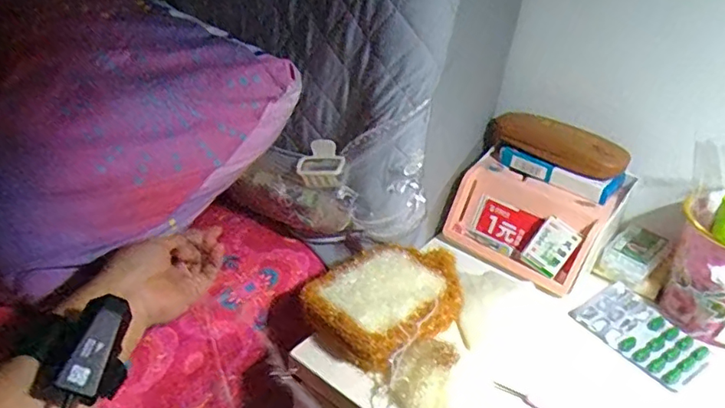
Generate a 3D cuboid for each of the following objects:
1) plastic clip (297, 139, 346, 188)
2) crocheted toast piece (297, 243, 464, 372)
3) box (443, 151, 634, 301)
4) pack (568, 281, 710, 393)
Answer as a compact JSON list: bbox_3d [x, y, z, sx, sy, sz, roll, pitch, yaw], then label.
[{"bbox_3d":[-0.043,-0.042,0.565,0.048,0.043,0.029,3,33,-2],"label":"plastic clip"},{"bbox_3d":[0.023,0.094,0.541,0.125,0.045,0.144,26,38,30],"label":"crocheted toast piece"},{"bbox_3d":[0.201,0.012,0.642,0.170,0.077,0.140,25,38,29],"label":"box"},{"bbox_3d":[0.286,0.131,0.553,0.087,0.009,0.118,-19,40,-32],"label":"pack"}]

